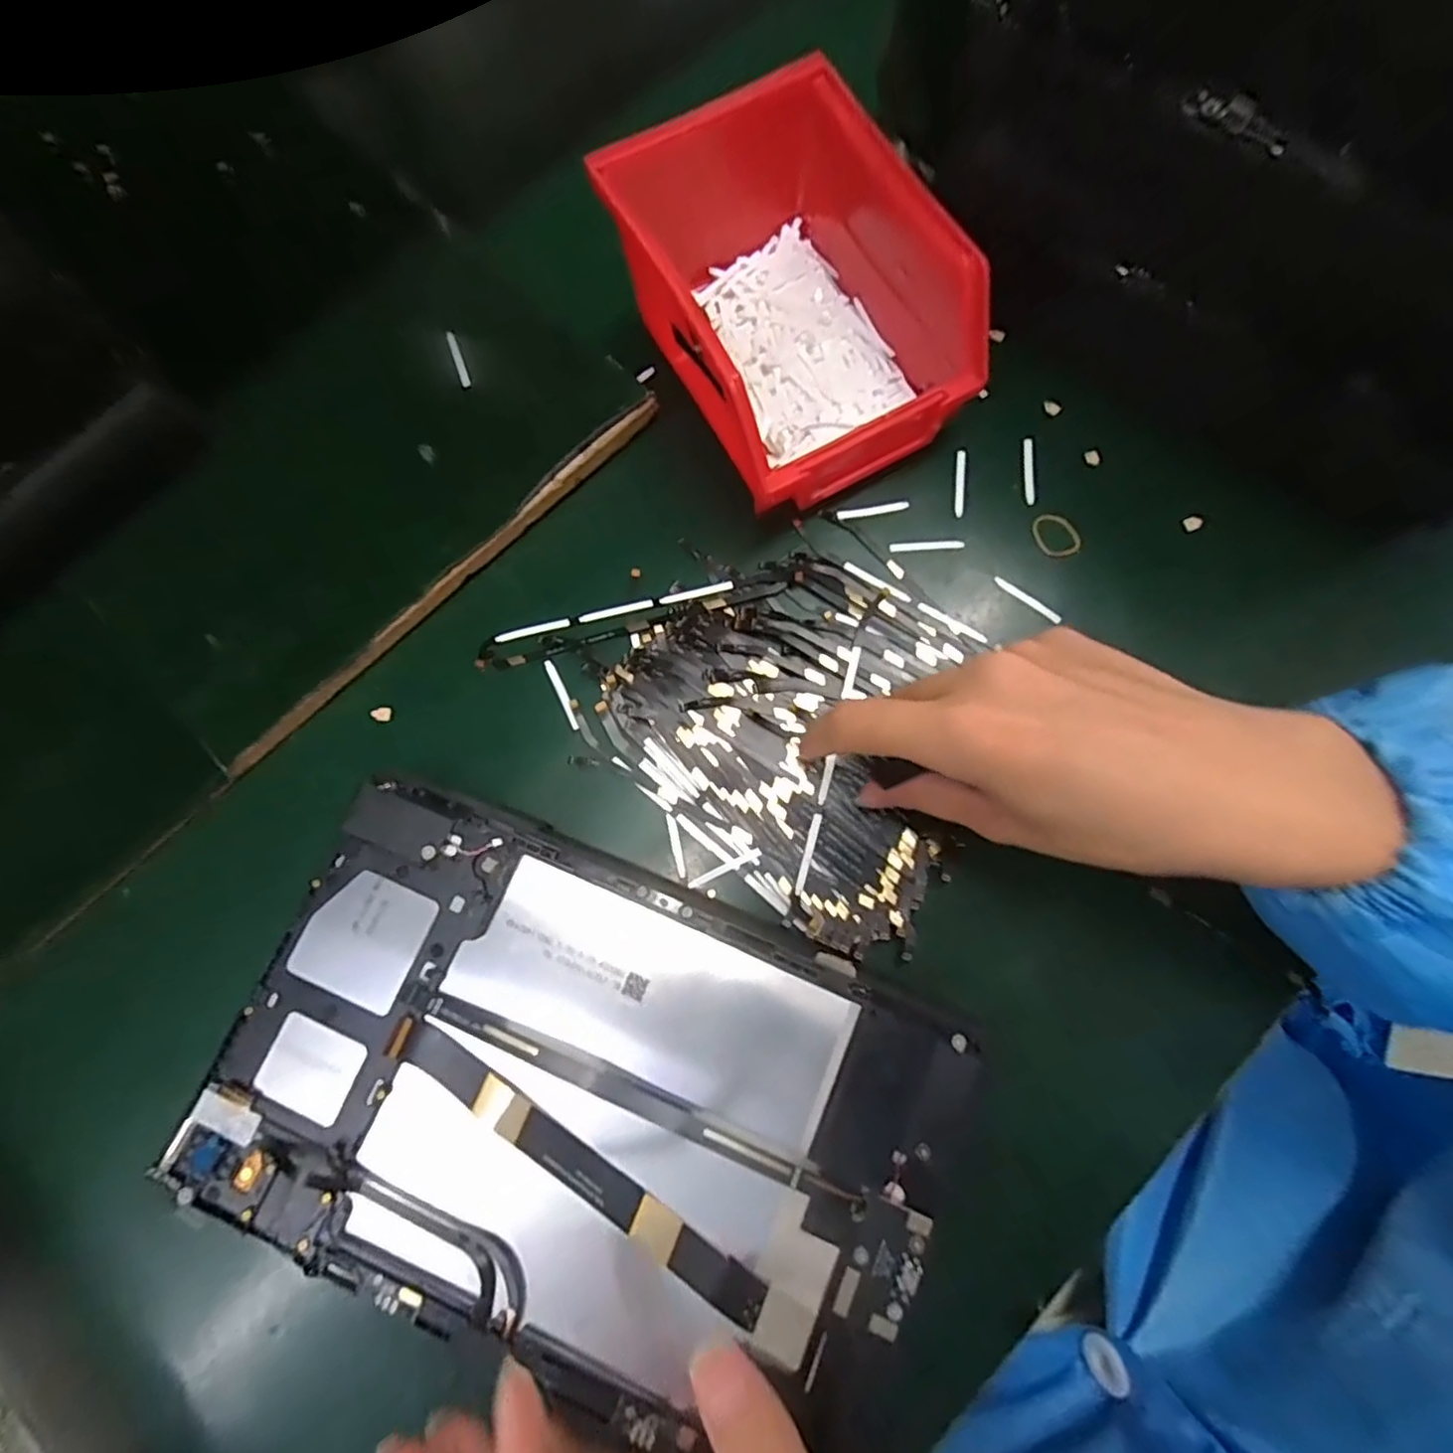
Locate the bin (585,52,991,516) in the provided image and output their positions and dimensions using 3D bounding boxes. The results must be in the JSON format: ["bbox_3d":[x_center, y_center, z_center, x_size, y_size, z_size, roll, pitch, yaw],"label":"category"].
[{"bbox_3d":[0.019,-0.182,0.284,0.106,0.074,0.165,-28,77,-8],"label":"bin"}]

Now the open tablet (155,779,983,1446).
[{"bbox_3d":[-0.049,0.125,0.226,0.228,0.015,0.148,22,75,5],"label":"open tablet"}]

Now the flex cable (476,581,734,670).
[{"bbox_3d":[-0.051,-0.044,0.289,0.111,0.004,0.017,-15,71,-2],"label":"flex cable"}]

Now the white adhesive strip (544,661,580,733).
[{"bbox_3d":[-0.069,-0.014,0.281,0.004,0.004,0.032,-25,77,-7],"label":"white adhesive strip"}]

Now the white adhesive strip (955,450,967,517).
[{"bbox_3d":[0.105,-0.108,0.301,0.005,0.004,0.031,6,75,1],"label":"white adhesive strip"}]

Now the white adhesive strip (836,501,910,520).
[{"bbox_3d":[0.065,-0.096,0.298,0.032,0.004,0.005,-11,75,-4],"label":"white adhesive strip"}]

